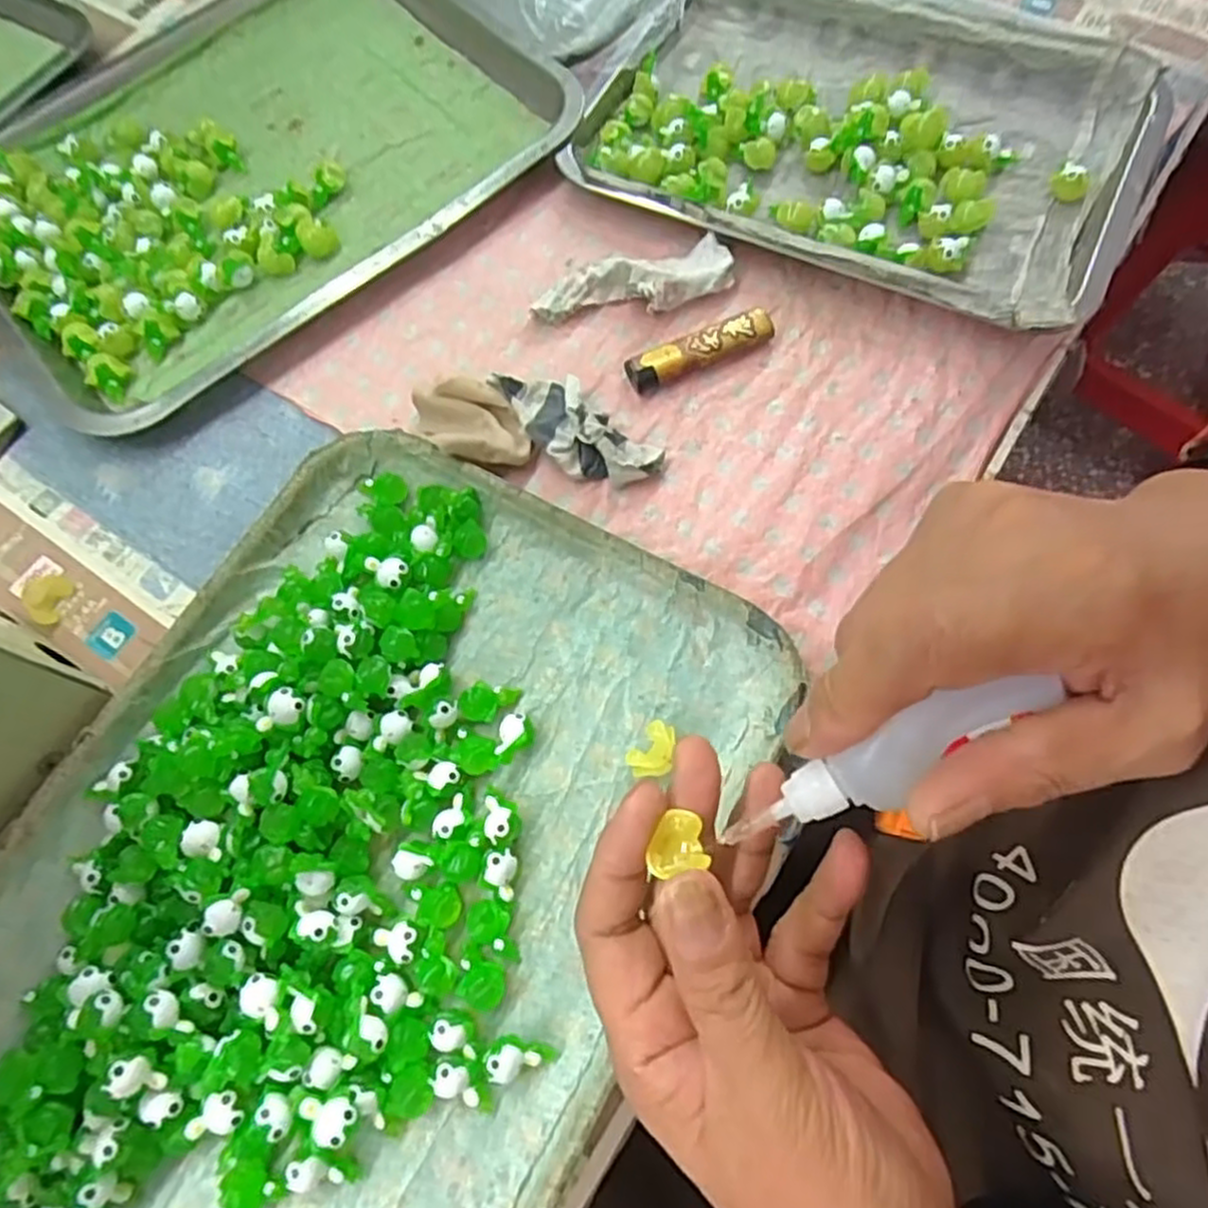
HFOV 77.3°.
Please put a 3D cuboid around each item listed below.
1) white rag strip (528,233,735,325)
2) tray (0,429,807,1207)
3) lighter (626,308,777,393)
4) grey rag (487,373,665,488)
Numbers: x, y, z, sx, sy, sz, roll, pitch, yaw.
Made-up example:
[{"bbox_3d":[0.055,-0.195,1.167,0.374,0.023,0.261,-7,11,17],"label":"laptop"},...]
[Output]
[{"bbox_3d":[0.016,-0.175,0.415,0.109,0.024,0.034,-14,71,-4],"label":"white rag strip"},{"bbox_3d":[-0.098,0.100,0.310,0.267,0.031,0.343,27,73,10],"label":"tray"},{"bbox_3d":[0.050,-0.134,0.398,0.079,0.013,0.018,-21,71,-6],"label":"lighter"},{"bbox_3d":[-0.017,-0.090,0.383,0.091,0.023,0.037,39,75,13],"label":"grey rag"}]

